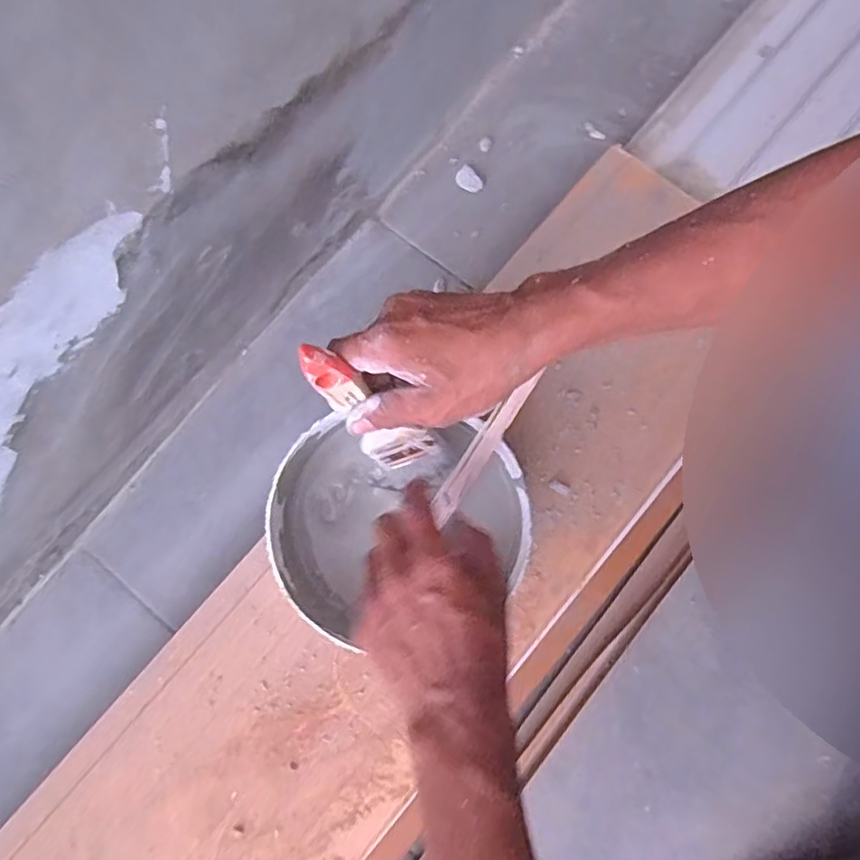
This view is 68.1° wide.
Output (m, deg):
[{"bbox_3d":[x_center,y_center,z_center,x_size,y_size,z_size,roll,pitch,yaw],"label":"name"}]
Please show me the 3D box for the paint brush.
[{"bbox_3d":[-0.038,-0.008,0.398,0.036,0.147,0.031,24,78,29],"label":"paint brush"}]

